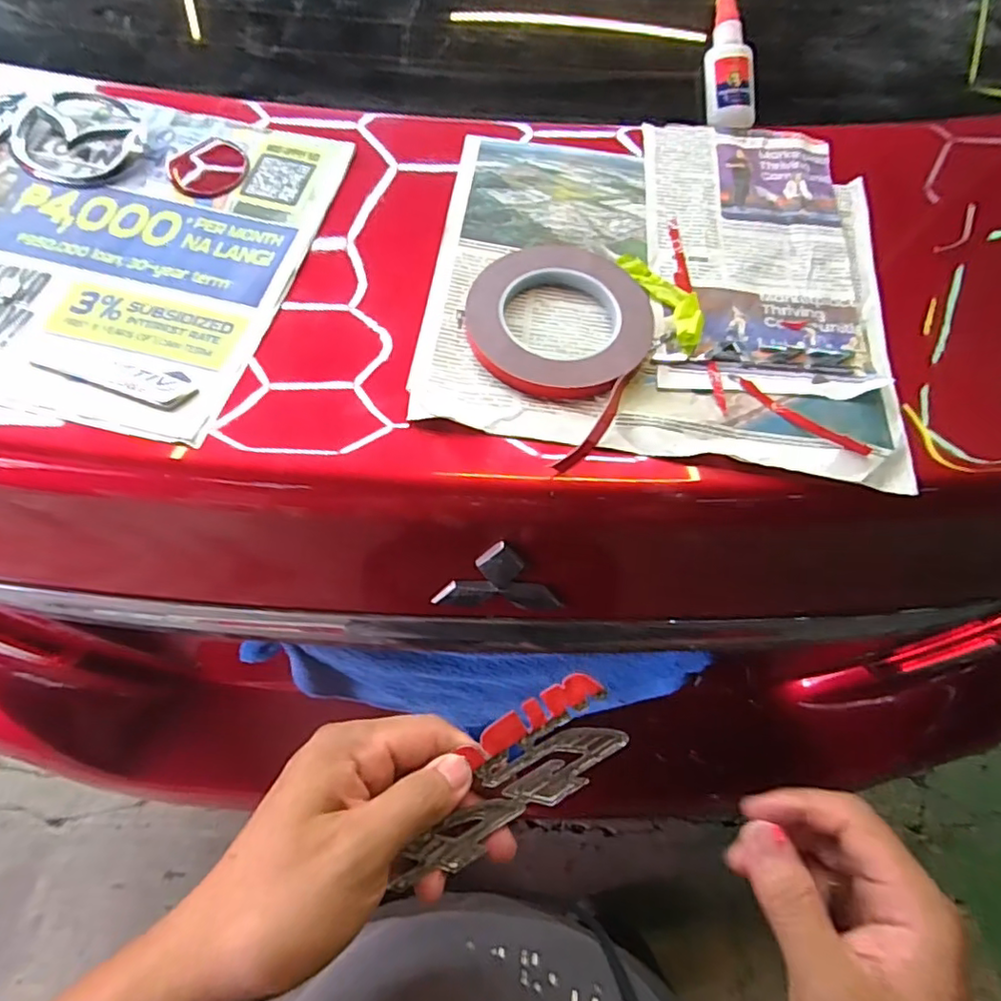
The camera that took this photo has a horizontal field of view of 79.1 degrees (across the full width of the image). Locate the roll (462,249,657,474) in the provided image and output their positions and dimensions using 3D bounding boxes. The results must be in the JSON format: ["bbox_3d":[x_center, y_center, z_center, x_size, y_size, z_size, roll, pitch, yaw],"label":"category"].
[{"bbox_3d":[0.047,-0.111,0.397,0.126,0.018,0.153,-30,65,-19],"label":"roll"}]

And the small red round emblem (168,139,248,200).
[{"bbox_3d":[-0.222,-0.252,0.463,0.058,0.009,0.063,1,58,-2],"label":"small red round emblem"}]

